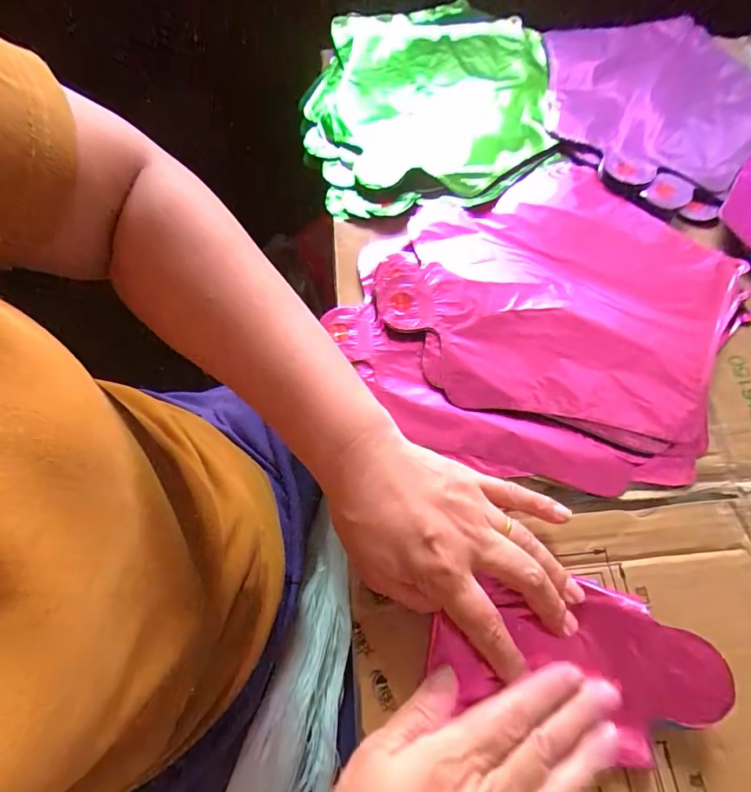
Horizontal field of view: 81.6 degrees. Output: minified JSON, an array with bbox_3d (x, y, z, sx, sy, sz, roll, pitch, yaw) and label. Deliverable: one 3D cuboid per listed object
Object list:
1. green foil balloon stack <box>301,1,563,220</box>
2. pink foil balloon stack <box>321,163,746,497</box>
[{"bbox_3d":[0.050,-0.281,0.411,0.222,0.040,0.323,6,67,0],"label":"green foil balloon stack"},{"bbox_3d":[0.125,-0.070,0.321,0.255,0.016,0.267,27,69,8],"label":"pink foil balloon stack"}]

